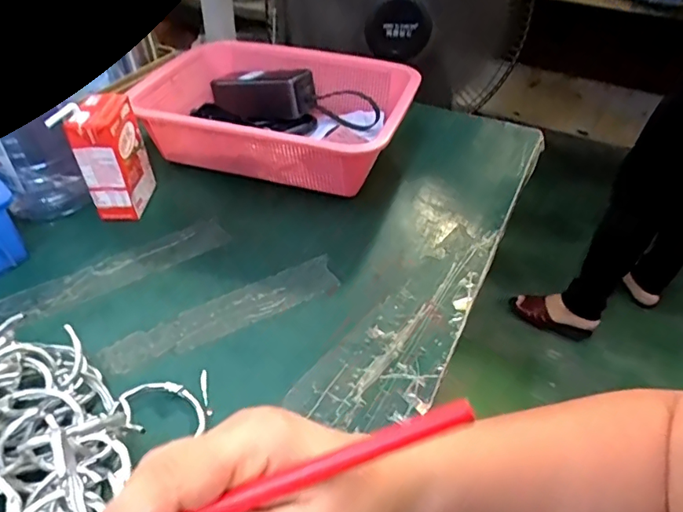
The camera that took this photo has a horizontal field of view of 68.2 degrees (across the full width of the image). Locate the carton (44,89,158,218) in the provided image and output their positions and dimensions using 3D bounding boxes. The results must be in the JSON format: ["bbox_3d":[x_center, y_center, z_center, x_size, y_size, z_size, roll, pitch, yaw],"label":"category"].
[{"bbox_3d":[-0.227,-0.097,0.502,0.043,0.112,0.072,5,42,4],"label":"carton"}]

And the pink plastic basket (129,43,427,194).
[{"bbox_3d":[-0.078,-0.159,0.586,0.299,0.092,0.198,11,43,10],"label":"pink plastic basket"}]

